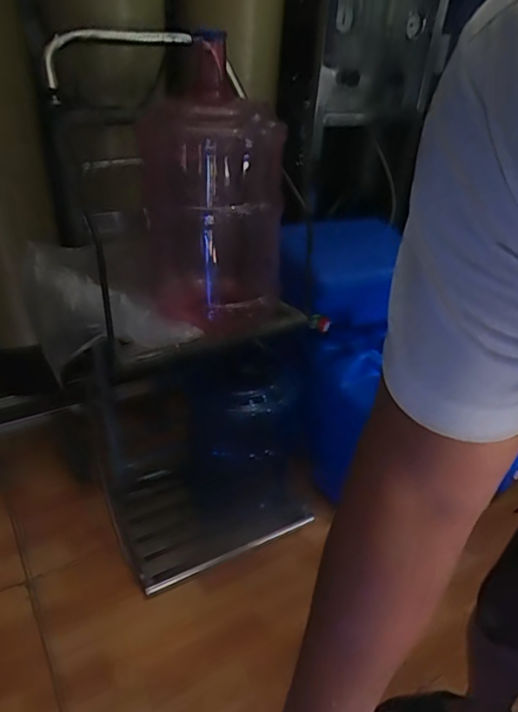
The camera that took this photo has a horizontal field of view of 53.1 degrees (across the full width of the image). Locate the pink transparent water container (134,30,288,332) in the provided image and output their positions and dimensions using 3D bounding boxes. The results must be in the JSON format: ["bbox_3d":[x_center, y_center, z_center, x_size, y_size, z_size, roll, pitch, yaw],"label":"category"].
[{"bbox_3d":[-0.076,-0.297,0.959,0.242,0.447,0.238,0,33,-5],"label":"pink transparent water container"}]

